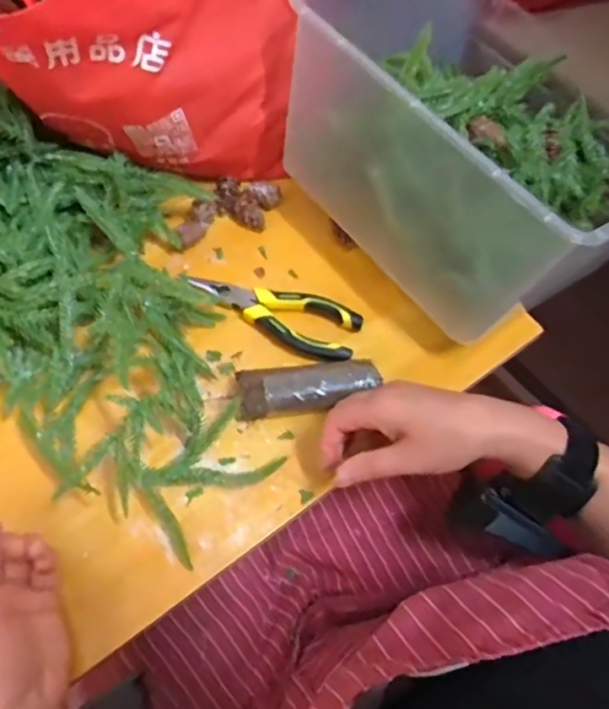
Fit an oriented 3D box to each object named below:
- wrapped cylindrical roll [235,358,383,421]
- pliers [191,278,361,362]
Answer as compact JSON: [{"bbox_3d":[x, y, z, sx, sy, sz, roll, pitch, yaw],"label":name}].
[{"bbox_3d":[0.003,0.026,0.473,0.108,0.023,0.037,-5,63,-6],"label":"wrapped cylindrical roll"},{"bbox_3d":[-0.025,-0.038,0.510,0.144,0.012,0.055,23,64,9],"label":"pliers"}]

